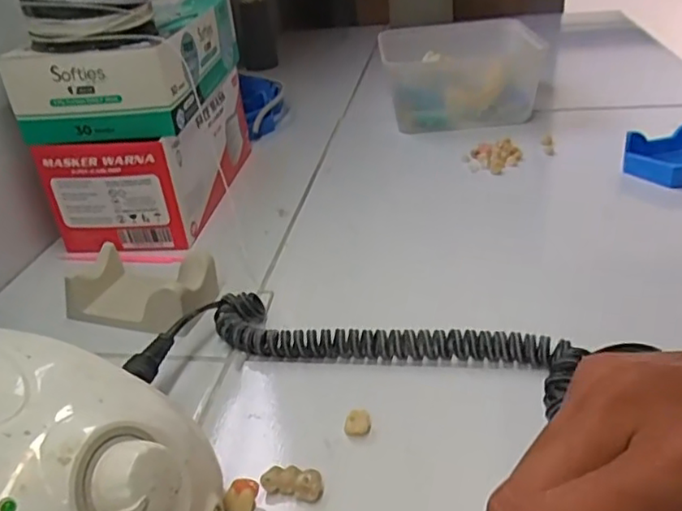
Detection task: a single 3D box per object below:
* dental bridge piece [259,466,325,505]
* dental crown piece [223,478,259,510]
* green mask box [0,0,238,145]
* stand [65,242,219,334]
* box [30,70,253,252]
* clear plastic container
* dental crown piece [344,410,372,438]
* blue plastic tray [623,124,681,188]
[{"bbox_3d":[-0.020,0.100,0.271,0.026,0.010,0.013,4,32,16],"label":"dental bridge piece"},{"bbox_3d":[-0.043,0.105,0.268,0.013,0.012,0.012,8,34,23],"label":"dental crown piece"},{"bbox_3d":[-0.160,-0.155,0.491,0.112,0.062,0.189,-3,31,6],"label":"green mask box"},{"bbox_3d":[-0.131,0.020,0.401,0.092,0.030,0.050,7,34,21],"label":"stand"},{"bbox_3d":[-0.151,-0.087,0.526,0.101,0.087,0.186,0,32,10],"label":"box"},{"bbox_3d":[0.138,-0.199,0.683,0.180,0.088,0.149,-3,31,5],"label":"clear plastic container"},{"bbox_3d":[0.008,0.080,0.296,0.013,0.009,0.008,-8,31,-3],"label":"dental crown piece"},{"bbox_3d":[0.274,-0.083,0.499,0.078,0.025,0.078,11,35,27],"label":"blue plastic tray"}]

